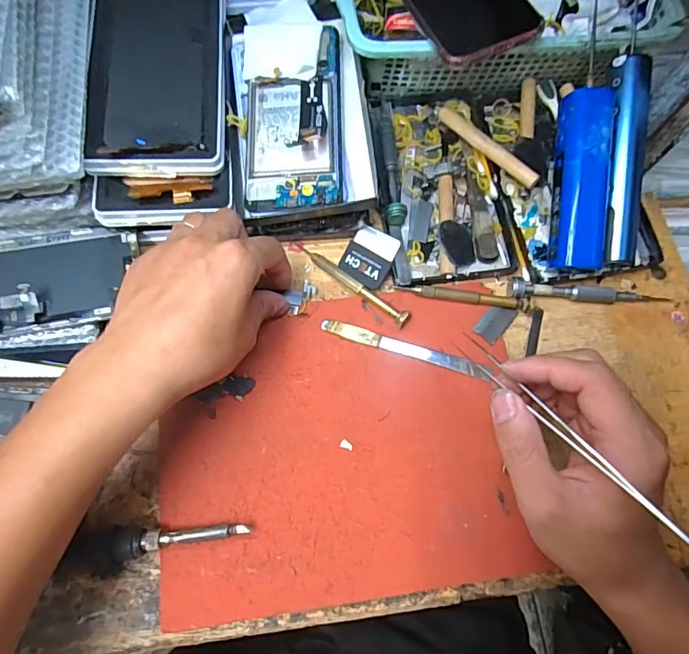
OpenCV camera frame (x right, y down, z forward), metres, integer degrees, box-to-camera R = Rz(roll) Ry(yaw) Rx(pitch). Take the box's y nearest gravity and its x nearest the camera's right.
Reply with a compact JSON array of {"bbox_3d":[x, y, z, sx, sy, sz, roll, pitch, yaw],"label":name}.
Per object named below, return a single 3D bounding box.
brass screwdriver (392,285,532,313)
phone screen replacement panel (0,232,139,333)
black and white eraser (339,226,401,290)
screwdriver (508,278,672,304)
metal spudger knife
[{"bbox_3d":[0.090,-0.023,0.354,0.102,0.008,0.009,8,72,1],"label":"brass screwdriver"},{"bbox_3d":[-0.222,-0.031,0.322,0.146,0.013,0.067,-12,75,-15],"label":"phone screen replacement panel"},{"bbox_3d":[0.019,-0.055,0.360,0.038,0.004,0.041,27,88,20],"label":"black and white eraser"},{"bbox_3d":[0.192,-0.029,0.363,0.126,0.012,0.017,2,72,-1],"label":"screwdriver"},{"bbox_3d":[0.045,0.016,0.342,0.126,0.005,0.011,17,72,4],"label":"metal spudger knife"}]

